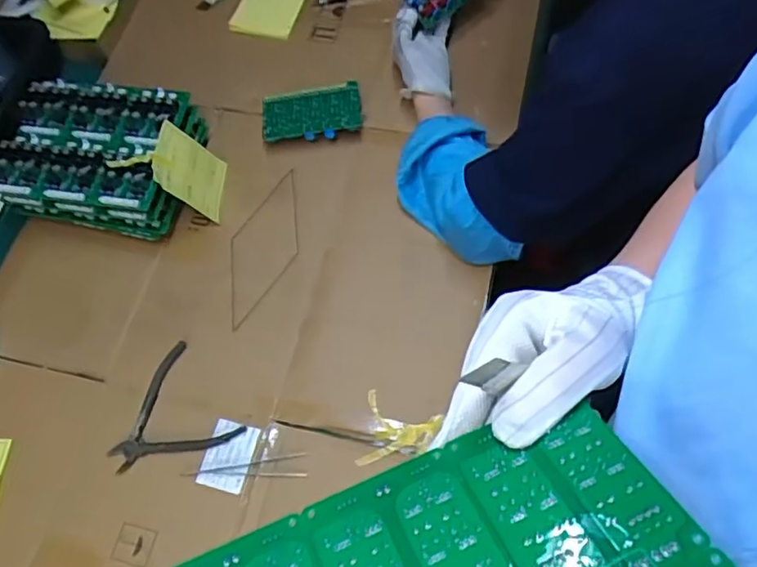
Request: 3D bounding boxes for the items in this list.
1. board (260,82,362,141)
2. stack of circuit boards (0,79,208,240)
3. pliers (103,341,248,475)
[{"bbox_3d":[-0.087,-0.222,0.786,0.128,0.029,0.068,-9,65,1],"label":"board"},{"bbox_3d":[-0.343,-0.159,0.742,0.204,0.079,0.164,5,67,8],"label":"stack of circuit boards"},{"bbox_3d":[-0.234,0.150,0.652,0.126,0.008,0.126,-37,68,-11],"label":"pliers"}]

